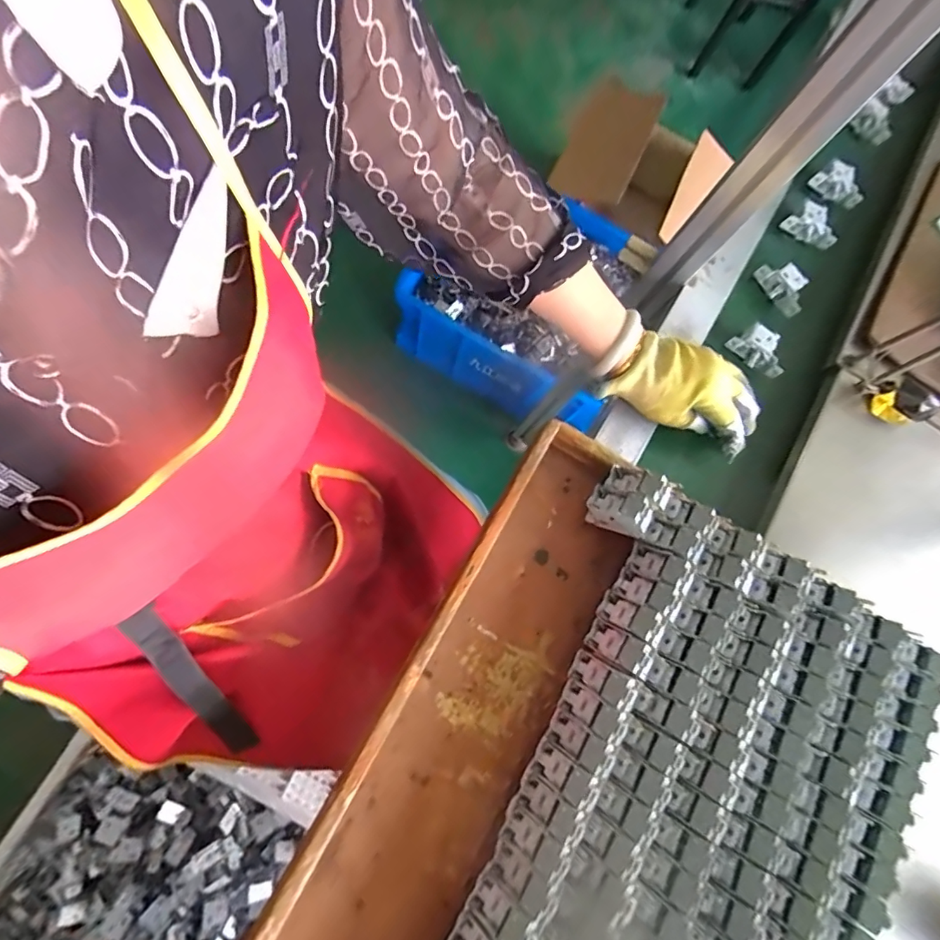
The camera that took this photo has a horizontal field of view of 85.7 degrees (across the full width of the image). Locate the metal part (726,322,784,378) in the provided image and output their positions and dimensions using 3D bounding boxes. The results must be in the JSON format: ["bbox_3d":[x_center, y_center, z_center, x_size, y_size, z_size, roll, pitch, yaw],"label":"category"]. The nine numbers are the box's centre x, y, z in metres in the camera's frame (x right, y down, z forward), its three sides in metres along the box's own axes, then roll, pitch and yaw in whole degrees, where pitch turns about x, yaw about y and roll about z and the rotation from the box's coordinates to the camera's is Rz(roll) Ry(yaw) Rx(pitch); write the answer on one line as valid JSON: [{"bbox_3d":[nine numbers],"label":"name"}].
[{"bbox_3d":[0.324,-0.135,0.566,0.066,0.025,0.038,39,74,0],"label":"metal part"}]

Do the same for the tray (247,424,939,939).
[{"bbox_3d":[0.111,0.263,0.363,0.391,0.057,0.493,30,77,6],"label":"tray"}]

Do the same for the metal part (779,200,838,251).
[{"bbox_3d":[0.417,-0.294,0.612,0.043,0.031,0.057,-29,84,-14],"label":"metal part"}]

